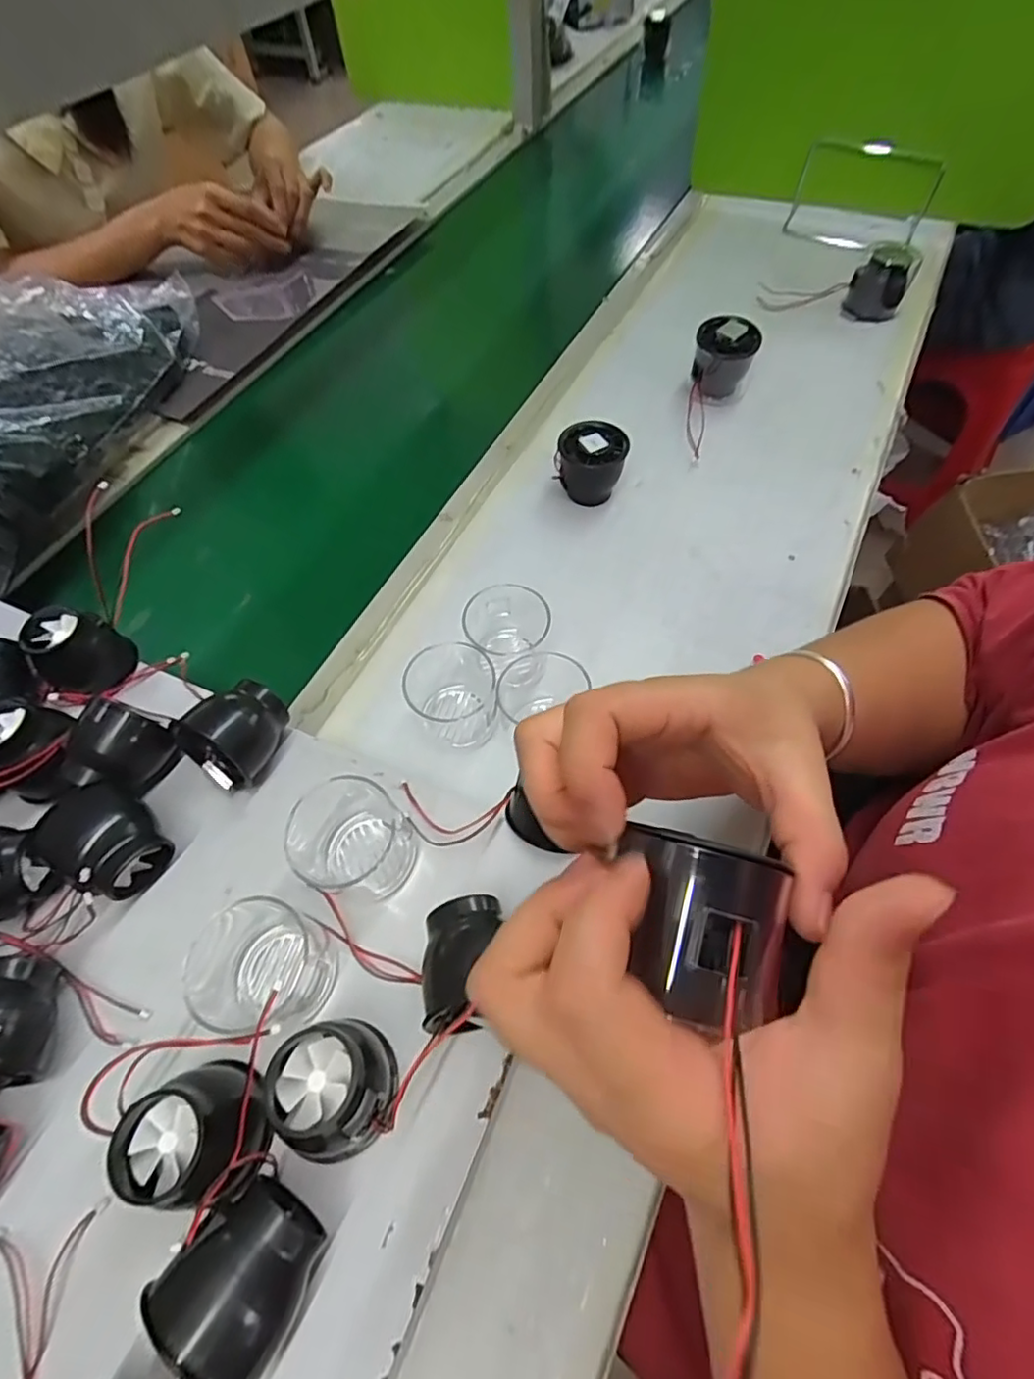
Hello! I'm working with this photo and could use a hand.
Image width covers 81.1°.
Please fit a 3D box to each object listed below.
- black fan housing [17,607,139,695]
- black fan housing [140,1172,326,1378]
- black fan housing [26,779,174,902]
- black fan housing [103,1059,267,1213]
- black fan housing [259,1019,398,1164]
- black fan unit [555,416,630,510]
[{"bbox_3d":[-0.303,-0.027,0.422,0.051,0.049,0.051,-1,59,2],"label":"black fan housing"},{"bbox_3d":[-0.110,0.240,0.250,0.053,0.058,0.049,30,66,19],"label":"black fan housing"},{"bbox_3d":[-0.237,0.085,0.345,0.066,0.045,0.055,26,64,17],"label":"black fan housing"},{"bbox_3d":[-0.145,0.204,0.273,0.051,0.042,0.051,-19,60,-8],"label":"black fan housing"},{"bbox_3d":[-0.083,0.186,0.283,0.053,0.050,0.045,38,68,22],"label":"black fan housing"},{"bbox_3d":[0.064,-0.194,0.521,0.058,0.054,0.055,8,60,8],"label":"black fan unit"}]

